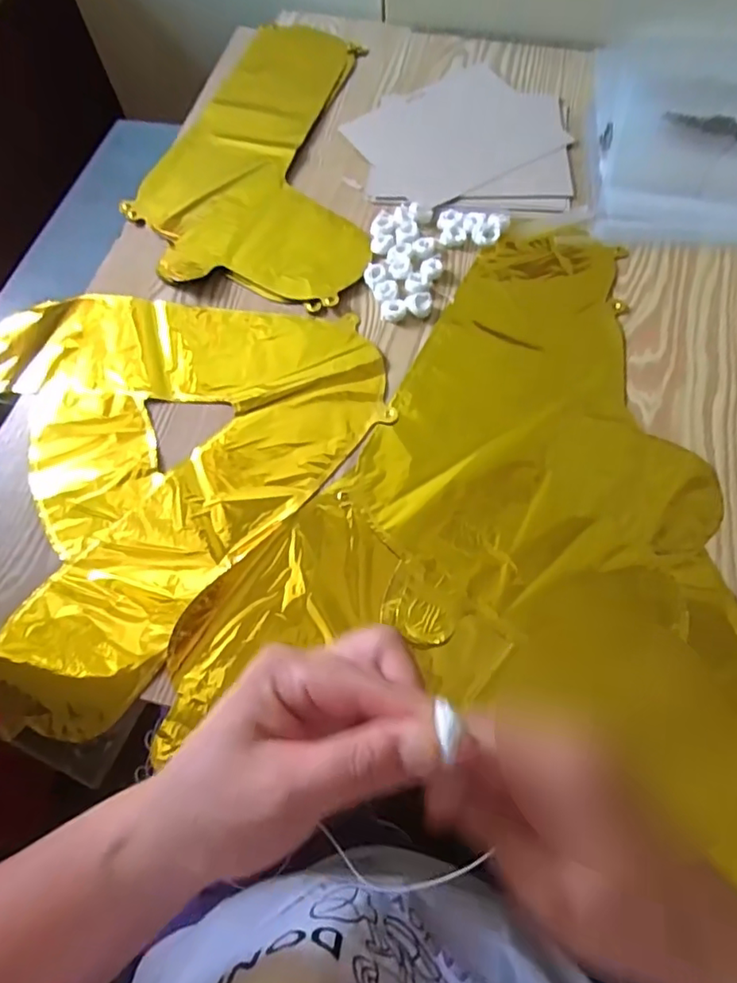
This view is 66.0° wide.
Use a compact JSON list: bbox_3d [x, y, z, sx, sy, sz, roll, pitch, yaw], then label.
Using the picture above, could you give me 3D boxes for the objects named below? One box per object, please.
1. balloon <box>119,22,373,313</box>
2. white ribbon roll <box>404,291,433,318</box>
[{"bbox_3d":[-0.100,-0.360,0.590,0.228,0.015,0.409,5,63,5],"label":"balloon"},{"bbox_3d":[0.043,-0.161,0.485,0.023,0.011,0.020,8,64,7],"label":"white ribbon roll"}]

